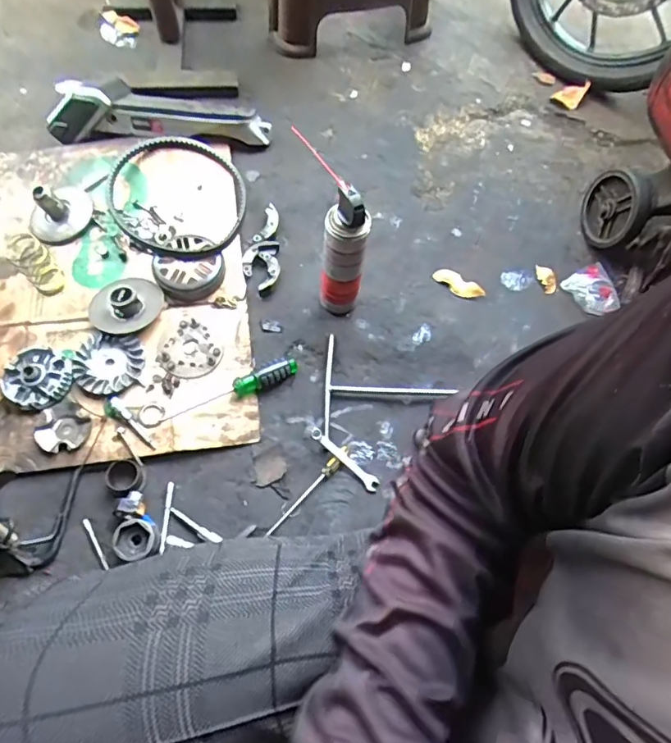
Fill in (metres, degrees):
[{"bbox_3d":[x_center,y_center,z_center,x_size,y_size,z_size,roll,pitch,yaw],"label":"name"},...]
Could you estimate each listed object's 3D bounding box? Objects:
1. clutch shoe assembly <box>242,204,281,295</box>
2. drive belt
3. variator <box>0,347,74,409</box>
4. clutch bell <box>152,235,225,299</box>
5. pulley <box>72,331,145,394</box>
[{"bbox_3d":[-0.132,-0.216,0.915,0.063,0.018,0.176,-2,66,-4],"label":"clutch shoe assembly"},{"bbox_3d":[-0.280,-0.317,0.924,0.281,0.035,0.242,38,69,13],"label":"drive belt"},{"bbox_3d":[-0.457,0.010,0.798,0.101,0.023,0.093,29,68,9],"label":"variator"},{"bbox_3d":[-0.249,-0.180,0.877,0.116,0.037,0.113,-16,68,-10],"label":"clutch bell"},{"bbox_3d":[-0.355,-0.014,0.809,0.105,0.017,0.098,1,66,-3],"label":"pulley"}]

